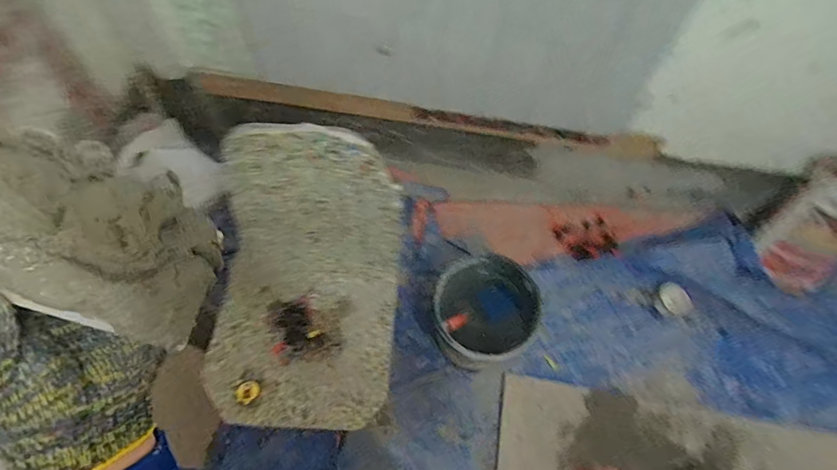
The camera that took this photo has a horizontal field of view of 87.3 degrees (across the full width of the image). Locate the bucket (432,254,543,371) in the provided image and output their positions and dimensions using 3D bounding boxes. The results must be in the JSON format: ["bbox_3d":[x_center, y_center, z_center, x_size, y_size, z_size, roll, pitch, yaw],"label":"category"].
[{"bbox_3d":[0.207,0.261,1.421,0.338,0.297,0.301,-25,65,-15],"label":"bucket"}]

